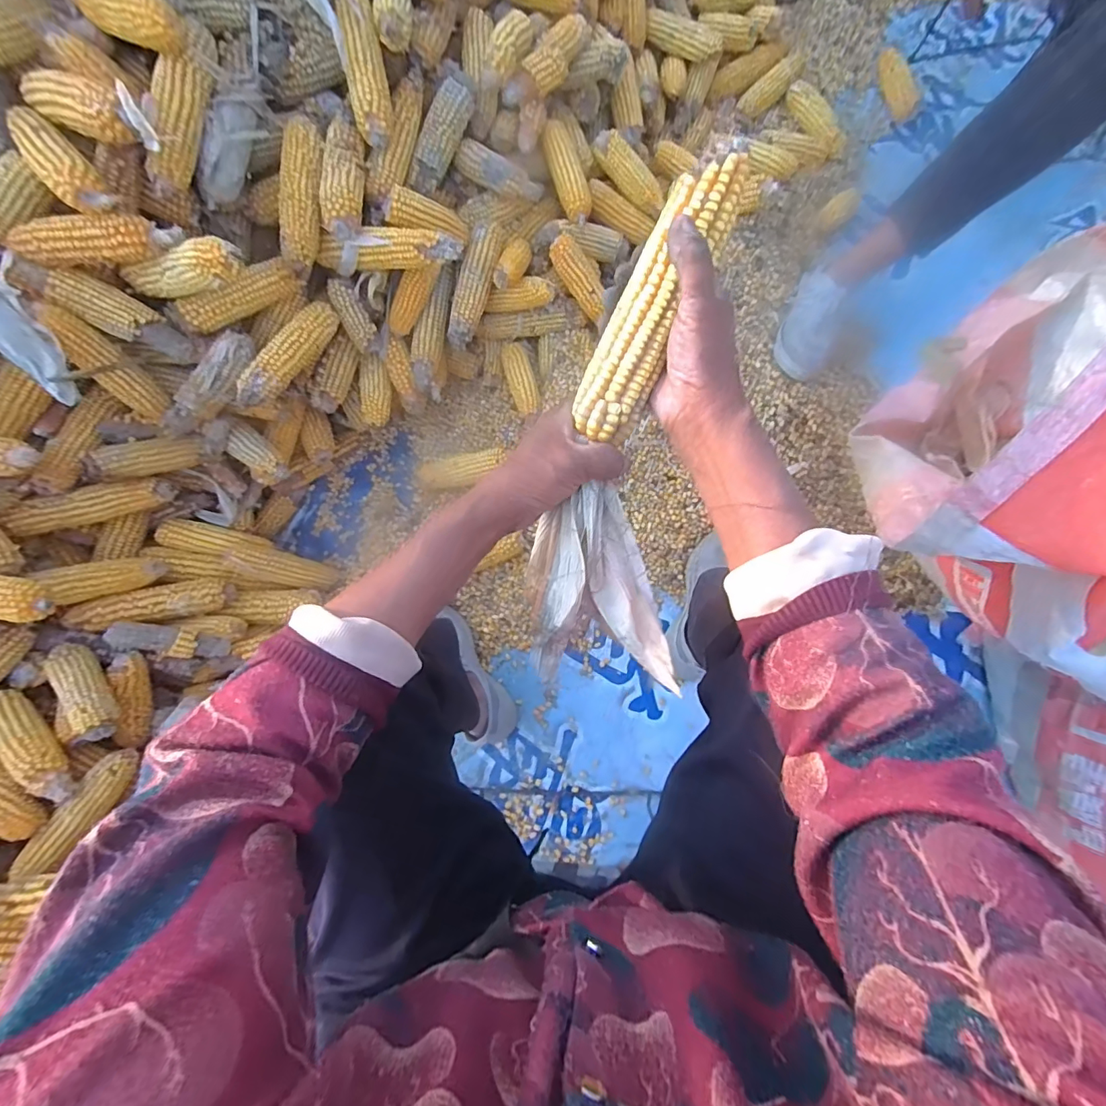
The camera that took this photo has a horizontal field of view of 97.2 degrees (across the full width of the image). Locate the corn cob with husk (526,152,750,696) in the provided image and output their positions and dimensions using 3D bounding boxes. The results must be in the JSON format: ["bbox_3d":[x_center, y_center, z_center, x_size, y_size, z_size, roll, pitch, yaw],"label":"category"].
[{"bbox_3d":[0.059,-0.077,0.321,0.107,0.050,0.309,13,100,3],"label":"corn cob with husk"}]

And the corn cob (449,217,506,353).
[{"bbox_3d":[-0.113,-0.395,0.725,0.049,0.045,0.181,20,100,5],"label":"corn cob"}]

